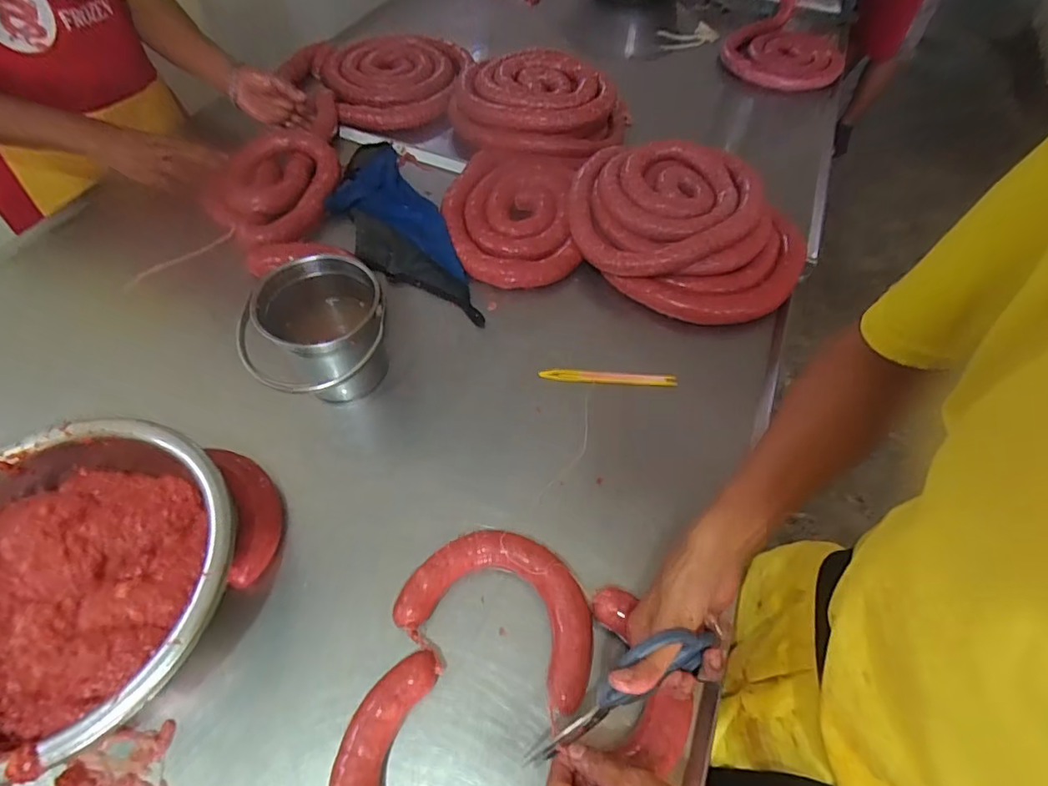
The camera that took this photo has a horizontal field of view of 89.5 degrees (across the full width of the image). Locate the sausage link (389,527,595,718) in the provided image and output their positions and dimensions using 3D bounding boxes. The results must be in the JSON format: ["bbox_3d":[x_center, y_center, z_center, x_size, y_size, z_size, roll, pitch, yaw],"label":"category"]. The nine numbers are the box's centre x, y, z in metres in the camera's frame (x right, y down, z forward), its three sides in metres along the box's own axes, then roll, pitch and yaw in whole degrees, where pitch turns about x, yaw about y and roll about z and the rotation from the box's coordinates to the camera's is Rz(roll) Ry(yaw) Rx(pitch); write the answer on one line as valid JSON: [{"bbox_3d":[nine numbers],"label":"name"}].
[{"bbox_3d":[-0.017,0.208,0.521,0.191,0.032,0.132,24,61,11],"label":"sausage link"}]

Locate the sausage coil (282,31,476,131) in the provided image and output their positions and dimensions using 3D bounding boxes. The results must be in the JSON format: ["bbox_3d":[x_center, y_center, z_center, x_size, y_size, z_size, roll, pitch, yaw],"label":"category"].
[{"bbox_3d":[-0.280,-0.640,1.056,0.270,0.070,0.301,37,62,21],"label":"sausage coil"}]

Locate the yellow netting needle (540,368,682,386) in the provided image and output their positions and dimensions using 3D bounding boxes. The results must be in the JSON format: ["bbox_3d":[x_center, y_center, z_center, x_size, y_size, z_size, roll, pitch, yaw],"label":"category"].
[{"bbox_3d":[0.113,-0.021,0.707,0.178,0.005,0.019,4,71,1],"label":"yellow netting needle"}]

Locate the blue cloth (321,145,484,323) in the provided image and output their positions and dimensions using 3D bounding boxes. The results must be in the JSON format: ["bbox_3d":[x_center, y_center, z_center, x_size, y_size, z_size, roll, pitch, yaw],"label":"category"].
[{"bbox_3d":[-0.199,-0.259,0.818,0.138,0.042,0.408,-25,60,-18],"label":"blue cloth"}]

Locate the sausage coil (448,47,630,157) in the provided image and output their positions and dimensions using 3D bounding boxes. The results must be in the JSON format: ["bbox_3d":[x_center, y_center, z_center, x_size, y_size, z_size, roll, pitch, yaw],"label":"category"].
[{"bbox_3d":[0.031,-0.533,0.968,0.323,0.067,0.244,9,55,4],"label":"sausage coil"}]

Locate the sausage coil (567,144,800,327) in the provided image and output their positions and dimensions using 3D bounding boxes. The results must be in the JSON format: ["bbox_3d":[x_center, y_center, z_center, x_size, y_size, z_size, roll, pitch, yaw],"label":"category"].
[{"bbox_3d":[0.245,-0.262,0.813,0.363,0.080,0.299,37,62,21],"label":"sausage coil"}]

